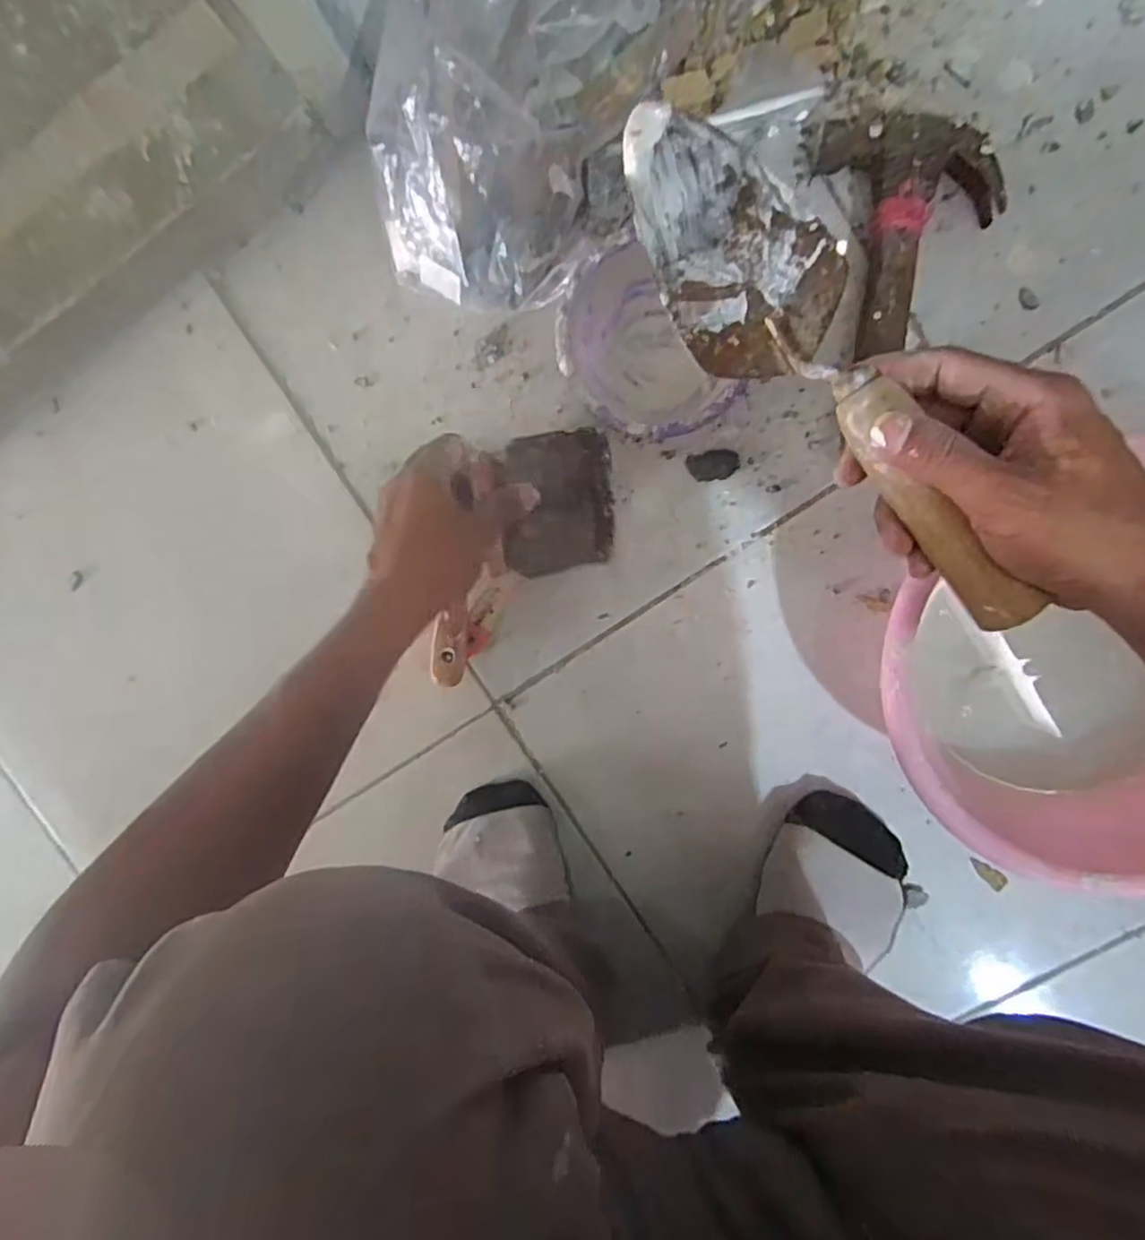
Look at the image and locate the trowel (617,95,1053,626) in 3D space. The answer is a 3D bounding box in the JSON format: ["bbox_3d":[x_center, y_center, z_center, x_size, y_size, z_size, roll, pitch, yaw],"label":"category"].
[{"bbox_3d":[0.117,-0.117,0.309,0.083,0.039,0.278,-33,83,9],"label":"trowel"}]

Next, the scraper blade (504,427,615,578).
[{"bbox_3d":[-0.007,-0.080,0.474,0.078,0.006,0.103,-6,122,-13],"label":"scraper blade"}]

